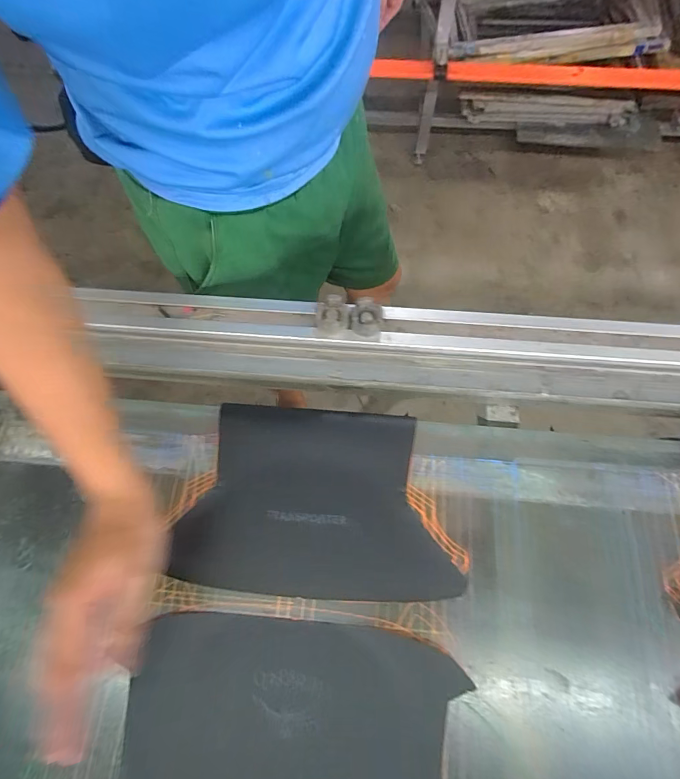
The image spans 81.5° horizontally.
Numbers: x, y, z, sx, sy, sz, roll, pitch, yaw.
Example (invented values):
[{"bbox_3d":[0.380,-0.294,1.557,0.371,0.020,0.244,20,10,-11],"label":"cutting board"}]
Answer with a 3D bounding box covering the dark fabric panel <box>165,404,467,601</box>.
[{"bbox_3d":[-0.024,0.112,0.412,0.270,0.007,0.183,4,71,4],"label":"dark fabric panel"}]

